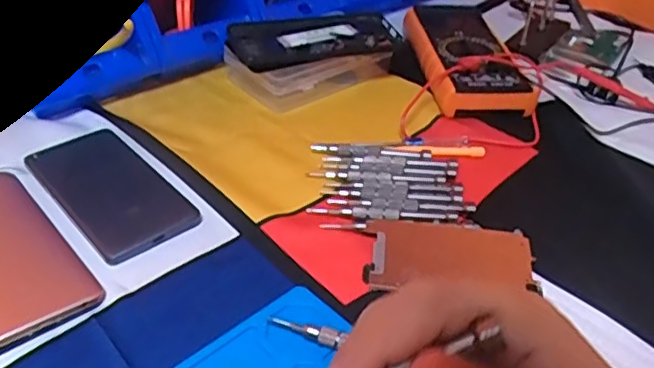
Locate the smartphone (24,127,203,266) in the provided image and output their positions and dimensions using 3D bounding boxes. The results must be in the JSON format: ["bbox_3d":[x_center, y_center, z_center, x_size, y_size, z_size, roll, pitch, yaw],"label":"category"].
[{"bbox_3d":[-0.155,0.002,0.447,0.069,0.006,0.142,-28,49,-35],"label":"smartphone"}]

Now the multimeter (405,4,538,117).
[{"bbox_3d":[0.132,-0.128,0.618,0.080,0.038,0.177,-3,39,-10],"label":"multimeter"}]

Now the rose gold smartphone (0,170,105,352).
[{"bbox_3d":[-0.207,0.040,0.392,0.075,0.006,0.155,-26,48,-33],"label":"rose gold smartphone"}]

